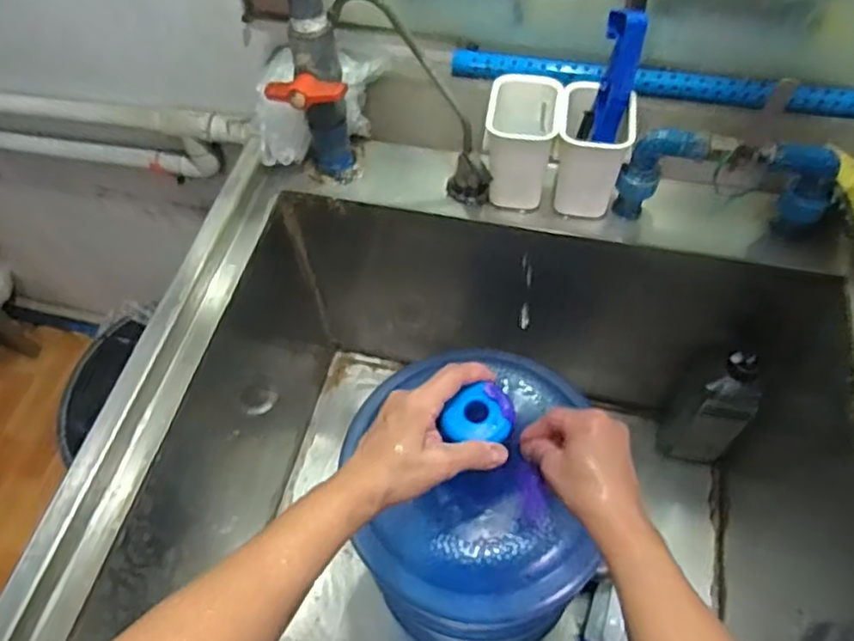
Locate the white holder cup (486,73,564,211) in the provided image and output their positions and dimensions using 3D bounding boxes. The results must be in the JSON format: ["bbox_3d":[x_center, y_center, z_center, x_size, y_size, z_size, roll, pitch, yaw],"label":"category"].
[{"bbox_3d":[0.099,-0.185,0.688,0.073,0.111,0.080,8,59,8],"label":"white holder cup"}]

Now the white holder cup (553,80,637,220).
[{"bbox_3d":[0.172,-0.176,0.688,0.072,0.115,0.075,9,59,9],"label":"white holder cup"}]

